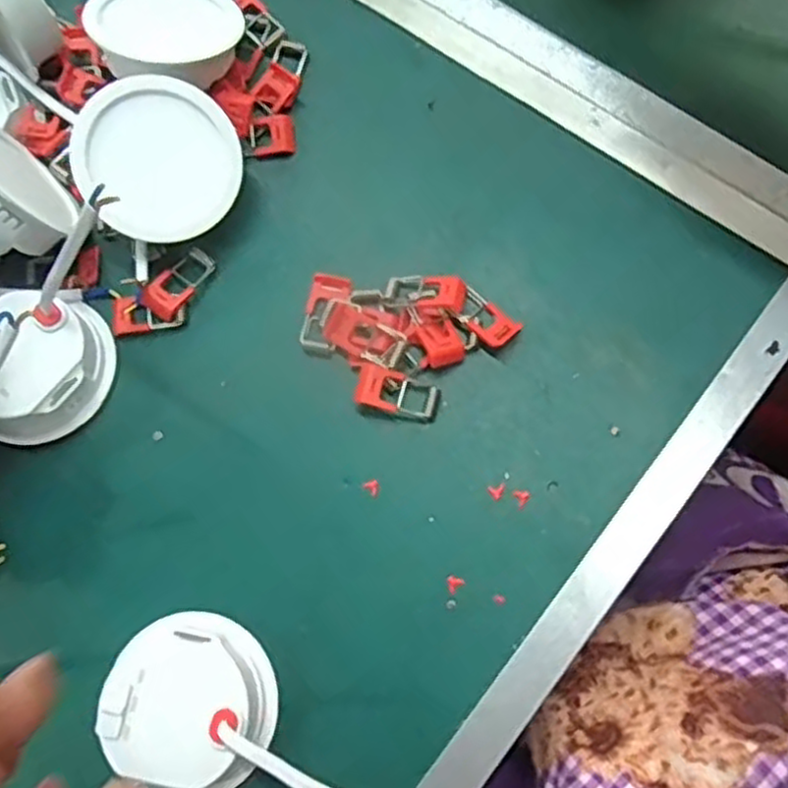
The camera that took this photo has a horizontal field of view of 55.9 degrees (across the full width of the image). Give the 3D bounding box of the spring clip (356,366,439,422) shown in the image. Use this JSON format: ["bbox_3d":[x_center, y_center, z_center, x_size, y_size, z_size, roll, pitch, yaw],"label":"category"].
[{"bbox_3d":[0.002,0.000,0.330,0.036,0.004,0.018,17,76,-8],"label":"spring clip"}]

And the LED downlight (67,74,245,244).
[{"bbox_3d":[-0.109,-0.106,0.343,0.070,0.025,0.069,41,82,-17],"label":"LED downlight"}]

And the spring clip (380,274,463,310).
[{"bbox_3d":[0.014,-0.047,0.338,0.035,0.014,0.017,9,78,6],"label":"spring clip"}]

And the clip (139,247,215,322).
[{"bbox_3d":[-0.101,-0.053,0.351,0.018,0.007,0.038,38,82,11],"label":"clip"}]

